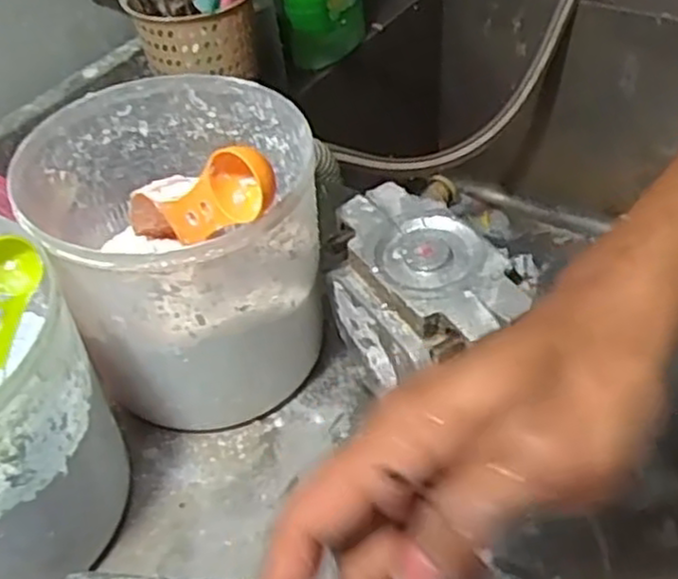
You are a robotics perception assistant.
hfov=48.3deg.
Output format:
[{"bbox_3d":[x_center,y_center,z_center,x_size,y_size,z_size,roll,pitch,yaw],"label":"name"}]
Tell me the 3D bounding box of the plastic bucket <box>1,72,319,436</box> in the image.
[{"bbox_3d":[-0.086,-0.022,0.454,0.146,0.163,0.156,-3,44,3],"label":"plastic bucket"}]

